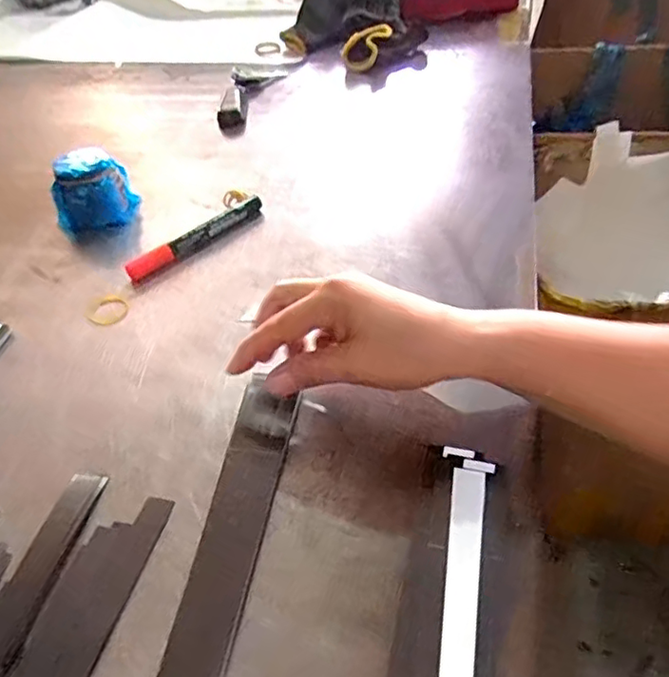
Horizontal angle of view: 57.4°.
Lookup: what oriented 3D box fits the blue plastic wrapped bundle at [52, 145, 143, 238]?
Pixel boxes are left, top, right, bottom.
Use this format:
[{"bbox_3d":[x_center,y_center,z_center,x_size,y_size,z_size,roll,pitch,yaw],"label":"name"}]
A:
[{"bbox_3d":[-0.222,-0.136,0.562,0.062,0.057,0.059,-7,43,-1],"label":"blue plastic wrapped bundle"}]

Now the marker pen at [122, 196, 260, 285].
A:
[{"bbox_3d":[-0.117,-0.088,0.527,0.020,0.017,0.135,29,53,32],"label":"marker pen"}]

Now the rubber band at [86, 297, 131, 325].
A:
[{"bbox_3d":[-0.173,-0.022,0.471,0.033,0.004,0.032,-3,43,3],"label":"rubber band"}]

